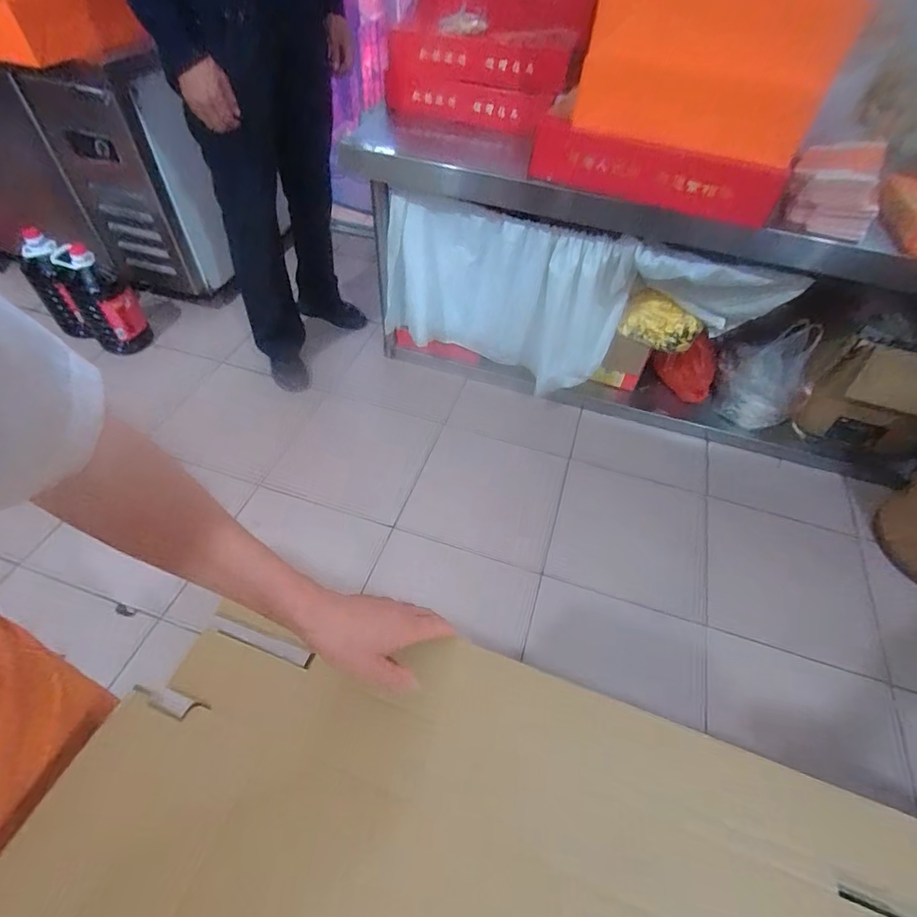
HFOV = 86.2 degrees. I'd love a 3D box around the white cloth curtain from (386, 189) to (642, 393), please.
[{"bbox_3d":[0.114,-0.487,1.464,0.708,0.470,0.125,20,52,13],"label":"white cloth curtain"}]

